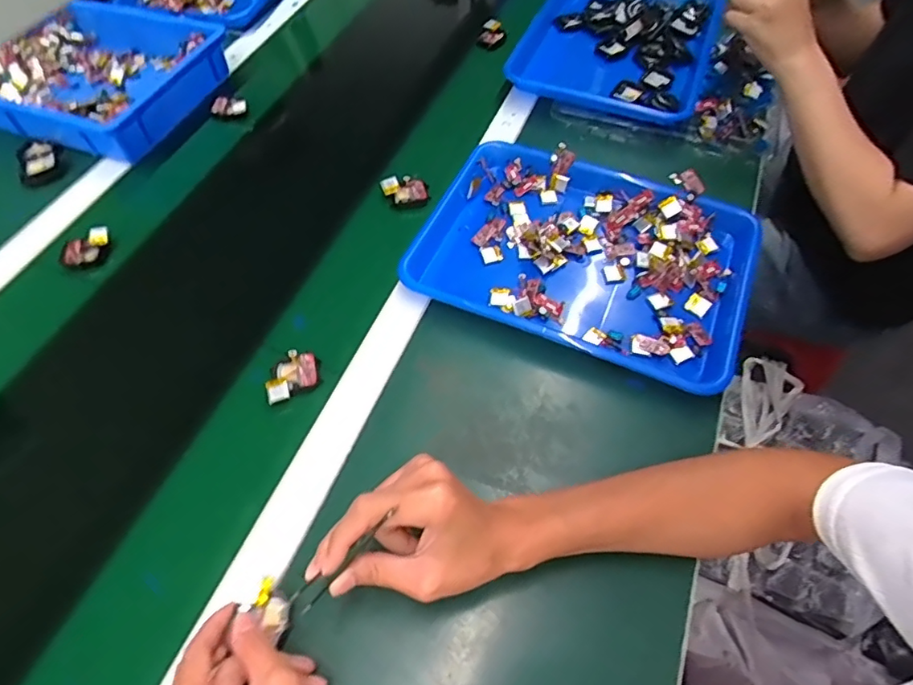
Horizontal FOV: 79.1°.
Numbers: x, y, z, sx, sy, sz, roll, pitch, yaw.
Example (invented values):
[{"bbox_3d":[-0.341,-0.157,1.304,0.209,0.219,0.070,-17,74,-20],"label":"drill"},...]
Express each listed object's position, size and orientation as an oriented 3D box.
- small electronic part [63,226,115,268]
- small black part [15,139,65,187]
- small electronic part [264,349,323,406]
[{"bbox_3d":[-0.412,-0.105,0.622,0.054,0.015,0.034,-40,61,-22],"label":"small electronic part"},{"bbox_3d":[-0.534,-0.236,0.709,0.053,0.019,0.086,-27,57,-15],"label":"small black part"},{"bbox_3d":[-0.157,0.031,0.526,0.055,0.016,0.041,-30,58,-17],"label":"small electronic part"}]

